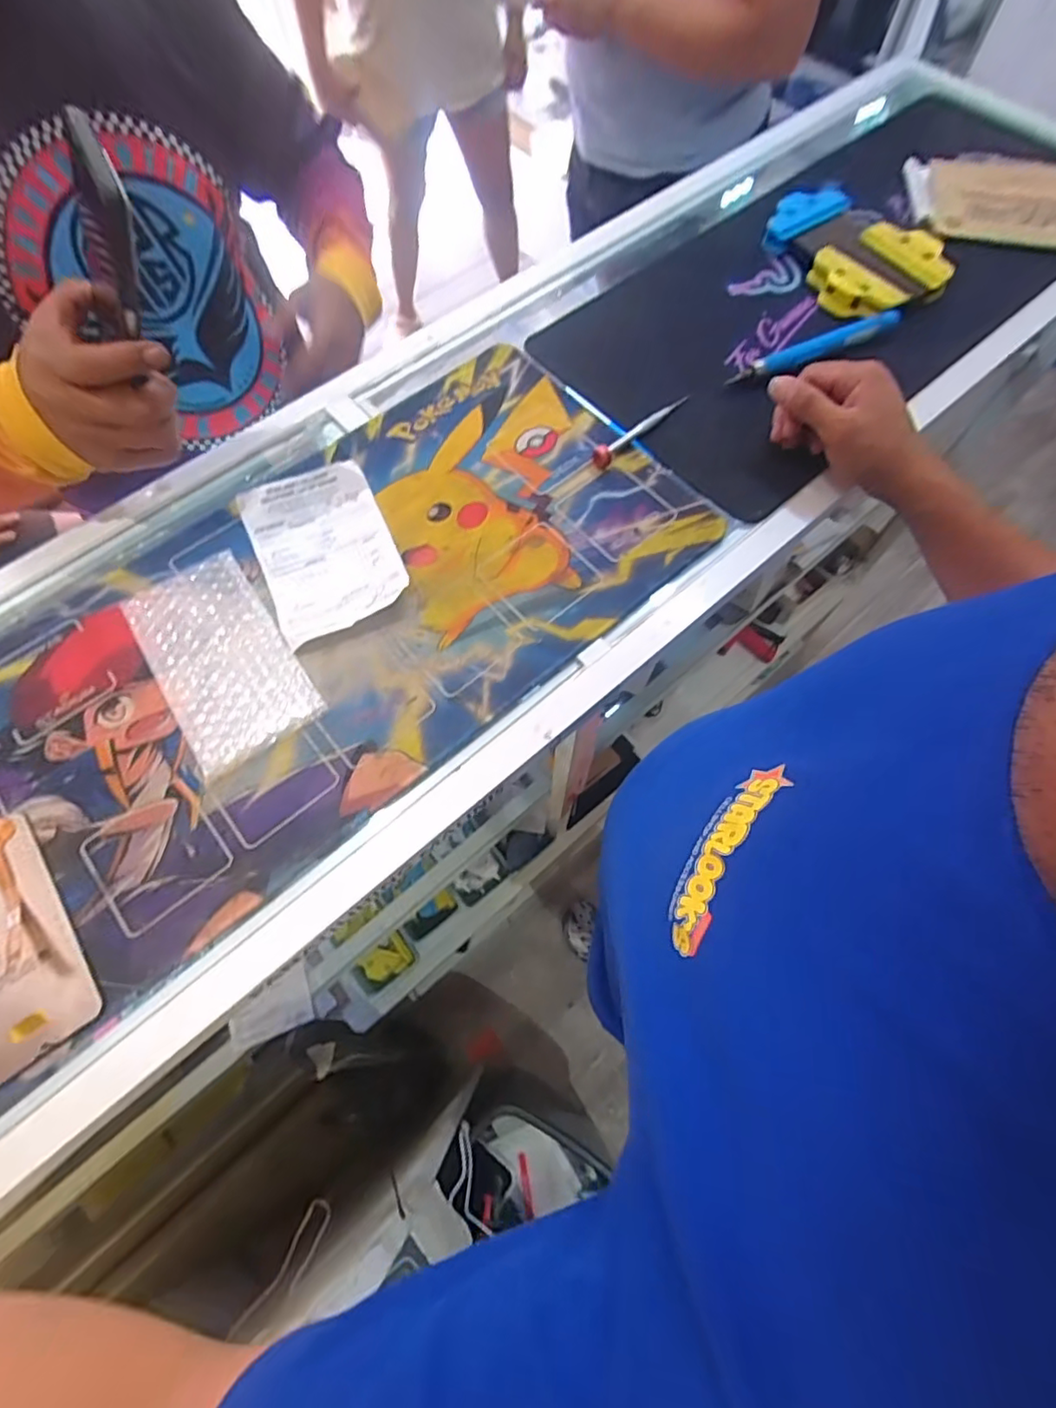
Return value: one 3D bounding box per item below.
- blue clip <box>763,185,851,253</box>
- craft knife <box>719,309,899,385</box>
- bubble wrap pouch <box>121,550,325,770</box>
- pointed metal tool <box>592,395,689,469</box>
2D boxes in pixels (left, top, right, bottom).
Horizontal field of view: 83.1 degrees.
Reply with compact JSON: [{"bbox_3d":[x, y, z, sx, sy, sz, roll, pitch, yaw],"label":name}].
[{"bbox_3d":[0.302,-0.533,0.646,0.120,0.028,0.029,-27,68,-11],"label":"blue clip"},{"bbox_3d":[0.274,-0.337,0.563,0.201,0.018,0.015,-23,67,-10],"label":"craft knife"},{"bbox_3d":[-0.233,-0.040,0.445,0.091,0.023,0.170,-33,72,-12],"label":"bubble wrap pouch"},{"bbox_3d":[0.103,-0.248,0.528,0.121,0.016,0.016,-41,73,-14],"label":"pointed metal tool"}]

